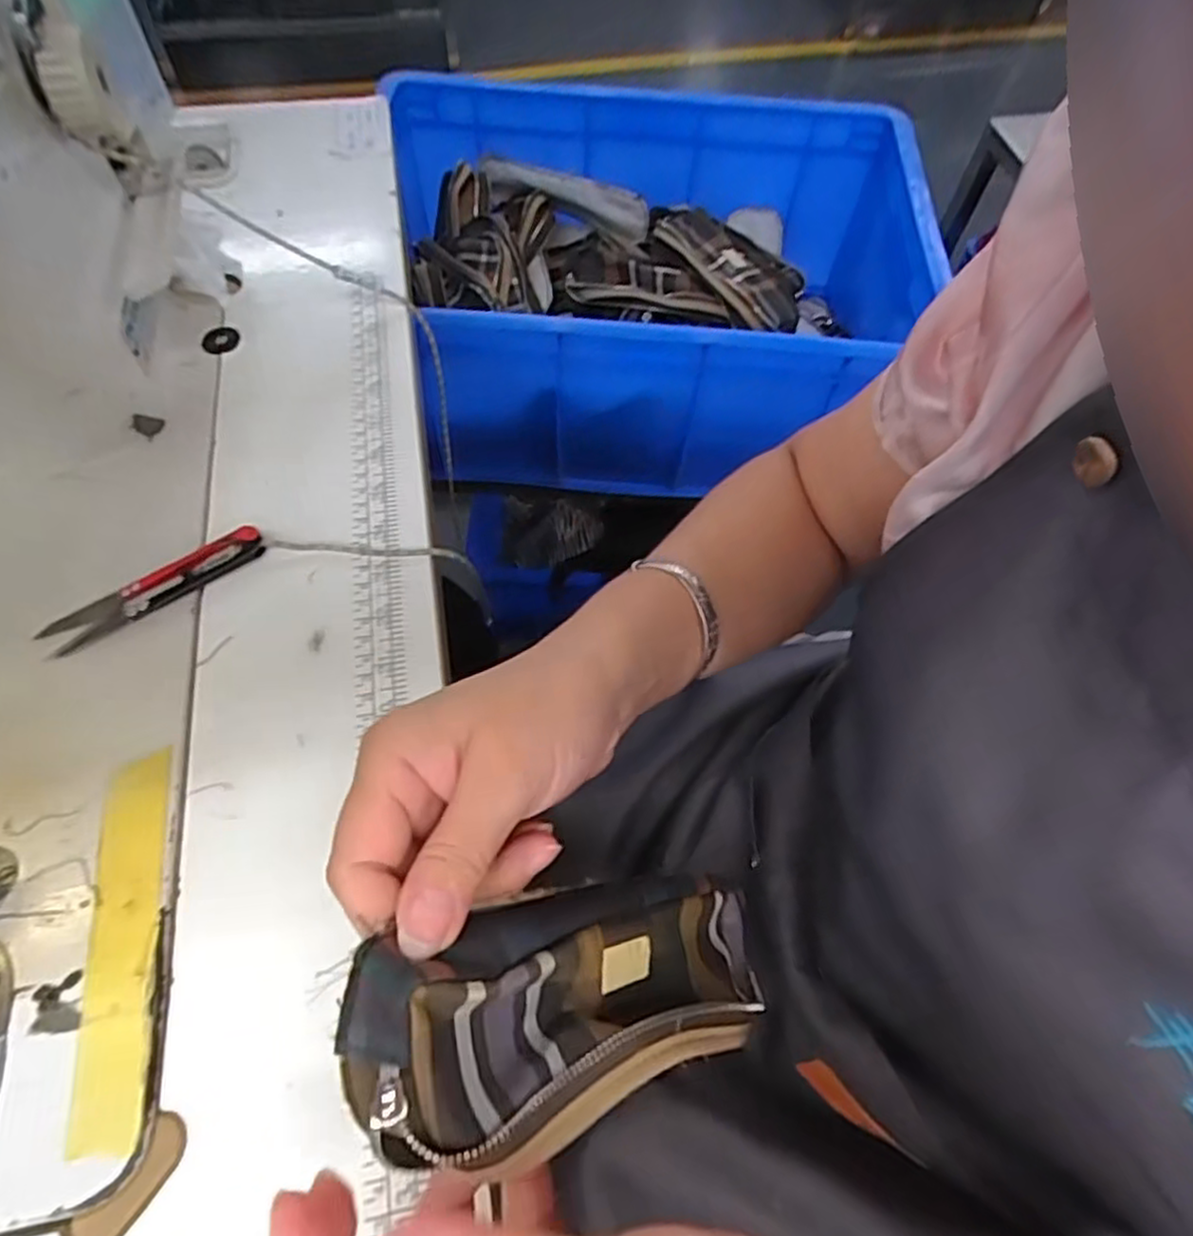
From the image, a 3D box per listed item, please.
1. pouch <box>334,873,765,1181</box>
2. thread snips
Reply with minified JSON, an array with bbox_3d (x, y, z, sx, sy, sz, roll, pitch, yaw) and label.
[{"bbox_3d":[0.003,0.126,0.252,0.177,0.033,0.067,8,51,-44],"label":"pouch"},{"bbox_3d":[-0.211,-0.014,0.349,0.104,0.012,0.022,-27,65,-18],"label":"thread snips"}]

